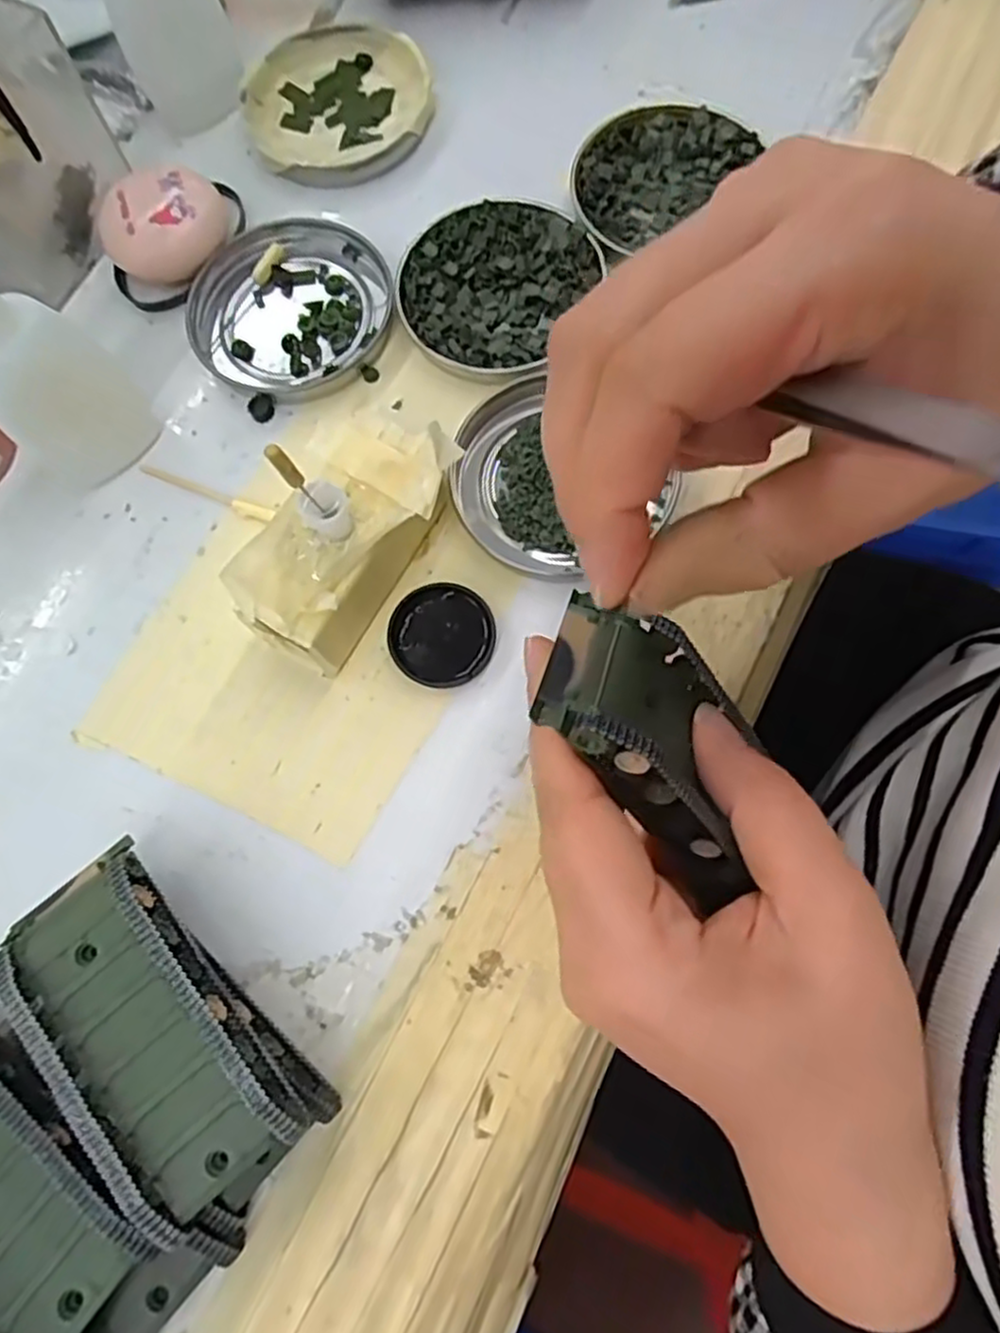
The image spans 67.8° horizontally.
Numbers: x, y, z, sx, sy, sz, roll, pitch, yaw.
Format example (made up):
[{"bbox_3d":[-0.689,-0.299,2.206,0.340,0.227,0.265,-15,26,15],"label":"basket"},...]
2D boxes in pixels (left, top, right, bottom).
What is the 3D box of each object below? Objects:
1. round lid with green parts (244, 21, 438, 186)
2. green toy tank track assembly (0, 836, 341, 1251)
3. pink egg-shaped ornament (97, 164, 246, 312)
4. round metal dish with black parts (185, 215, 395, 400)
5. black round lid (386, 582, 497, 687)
[{"bbox_3d":[-0.069,-0.243,0.320,0.079,0.013,0.078,-1,74,4],"label":"round lid with green parts"},{"bbox_3d":[-0.096,0.105,0.212,0.048,0.036,0.104,-39,77,-8],"label":"green toy tank track assembly"},{"bbox_3d":[-0.130,-0.174,0.296,0.057,0.023,0.043,-27,74,-4],"label":"pink egg-shaped ornament"},{"bbox_3d":[-0.083,-0.142,0.294,0.072,0.008,0.080,30,78,10],"label":"round metal dish with black parts"},{"bbox_3d":[-0.020,-0.010,0.255,0.035,0.007,0.034,-1,75,2],"label":"black round lid"}]

